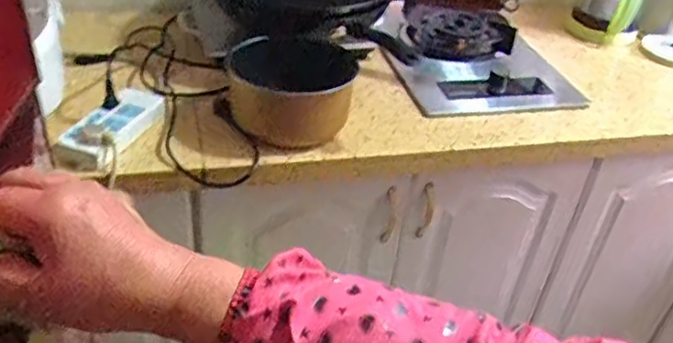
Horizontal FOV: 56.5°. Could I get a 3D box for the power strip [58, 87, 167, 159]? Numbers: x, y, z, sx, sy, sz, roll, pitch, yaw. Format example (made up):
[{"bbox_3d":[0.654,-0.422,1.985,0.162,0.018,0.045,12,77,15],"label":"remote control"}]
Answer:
[{"bbox_3d":[-0.319,-0.076,0.914,0.074,0.028,0.161,17,37,14],"label":"power strip"}]

